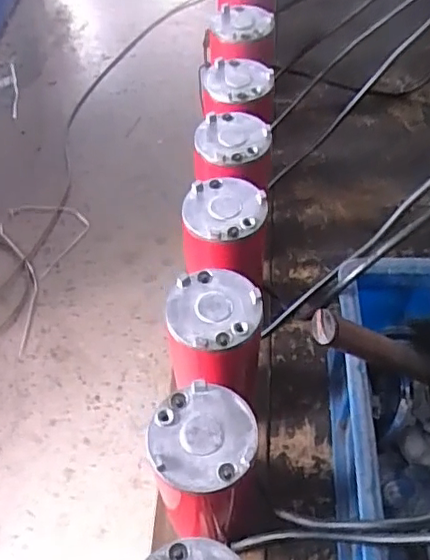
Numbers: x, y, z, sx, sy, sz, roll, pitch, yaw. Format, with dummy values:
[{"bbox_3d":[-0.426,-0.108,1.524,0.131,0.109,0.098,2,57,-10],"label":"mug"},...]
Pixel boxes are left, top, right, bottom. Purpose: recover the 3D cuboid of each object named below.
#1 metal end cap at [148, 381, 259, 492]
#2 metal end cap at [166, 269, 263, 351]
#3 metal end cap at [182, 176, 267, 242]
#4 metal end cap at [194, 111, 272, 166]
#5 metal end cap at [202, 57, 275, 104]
[{"bbox_3d":[-0.009,0.106,0.392,0.070,0.009,0.072,-3,53,3],"label":"metal end cap"},{"bbox_3d":[-0.002,0.023,0.454,0.070,0.012,0.071,-3,53,3],"label":"metal end cap"},{"bbox_3d":[0.009,-0.065,0.515,0.074,0.015,0.066,-31,57,-17],"label":"metal end cap"},{"bbox_3d":[0.018,-0.144,0.575,0.074,0.015,0.071,-2,53,4],"label":"metal end cap"},{"bbox_3d":[0.024,-0.222,0.631,0.075,0.016,0.069,-3,53,3],"label":"metal end cap"}]

